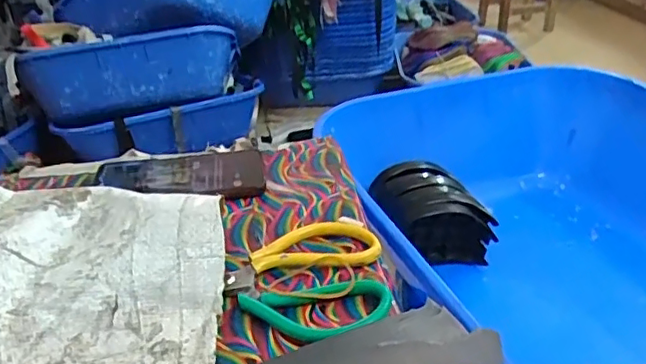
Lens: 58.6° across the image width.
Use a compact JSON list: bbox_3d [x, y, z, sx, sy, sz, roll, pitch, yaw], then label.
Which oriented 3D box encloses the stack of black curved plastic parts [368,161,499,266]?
[{"bbox_3d":[0.135,0.042,0.769,0.137,0.078,0.138,-11,33,-13],"label":"stack of black curved plastic parts"}]

